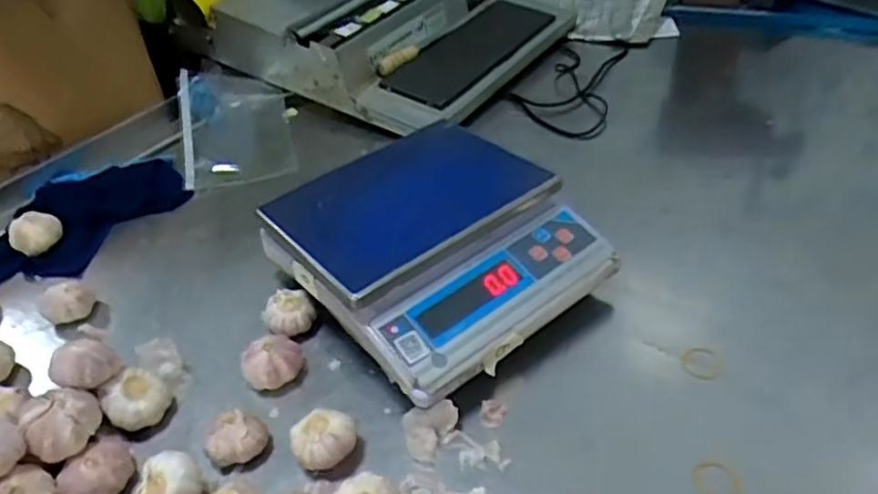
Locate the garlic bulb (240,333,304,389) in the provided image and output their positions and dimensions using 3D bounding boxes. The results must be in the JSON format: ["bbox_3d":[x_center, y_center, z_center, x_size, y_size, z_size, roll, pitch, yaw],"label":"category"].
[{"bbox_3d":[-0.175,0.120,0.691,0.060,0.036,0.050,-22,42,-19],"label":"garlic bulb"}]

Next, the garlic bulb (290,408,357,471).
[{"bbox_3d":[-0.106,0.179,0.605,0.054,0.043,0.054,-3,39,3],"label":"garlic bulb"}]

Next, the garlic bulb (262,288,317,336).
[{"bbox_3d":[-0.168,0.076,0.740,0.050,0.035,0.048,-3,39,3],"label":"garlic bulb"}]

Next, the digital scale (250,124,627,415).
[{"bbox_3d":[-0.005,0.000,0.748,0.291,0.130,0.314,-30,45,-27],"label":"digital scale"}]

